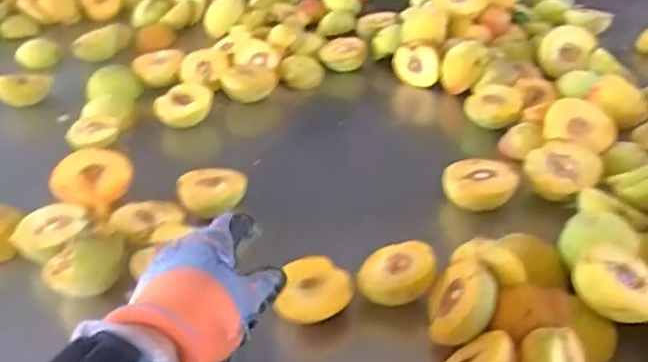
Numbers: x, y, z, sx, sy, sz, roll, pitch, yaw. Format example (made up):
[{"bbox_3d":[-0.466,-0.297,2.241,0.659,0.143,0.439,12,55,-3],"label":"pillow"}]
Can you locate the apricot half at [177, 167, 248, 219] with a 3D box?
[{"bbox_3d":[-0.103,0.008,0.587,0.063,0.025,0.050,-16,38,-17],"label":"apricot half"}]

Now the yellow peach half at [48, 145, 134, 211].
[{"bbox_3d":[-0.227,0.001,0.611,0.065,0.029,0.077,23,46,1],"label":"yellow peach half"}]

